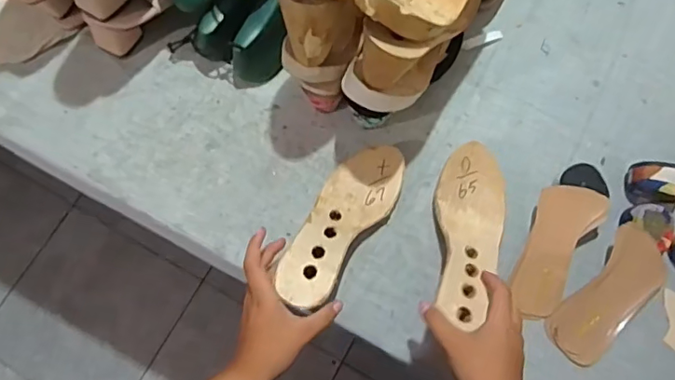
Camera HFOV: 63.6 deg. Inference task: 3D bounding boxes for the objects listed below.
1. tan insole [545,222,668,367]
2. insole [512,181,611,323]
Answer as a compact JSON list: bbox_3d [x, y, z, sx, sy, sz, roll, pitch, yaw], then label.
[{"bbox_3d":[0.311,0.123,0.622,0.072,0.016,0.162,38,90,10],"label":"tan insole"},{"bbox_3d":[0.255,0.073,0.637,0.070,0.009,0.158,20,93,22],"label":"insole"}]

